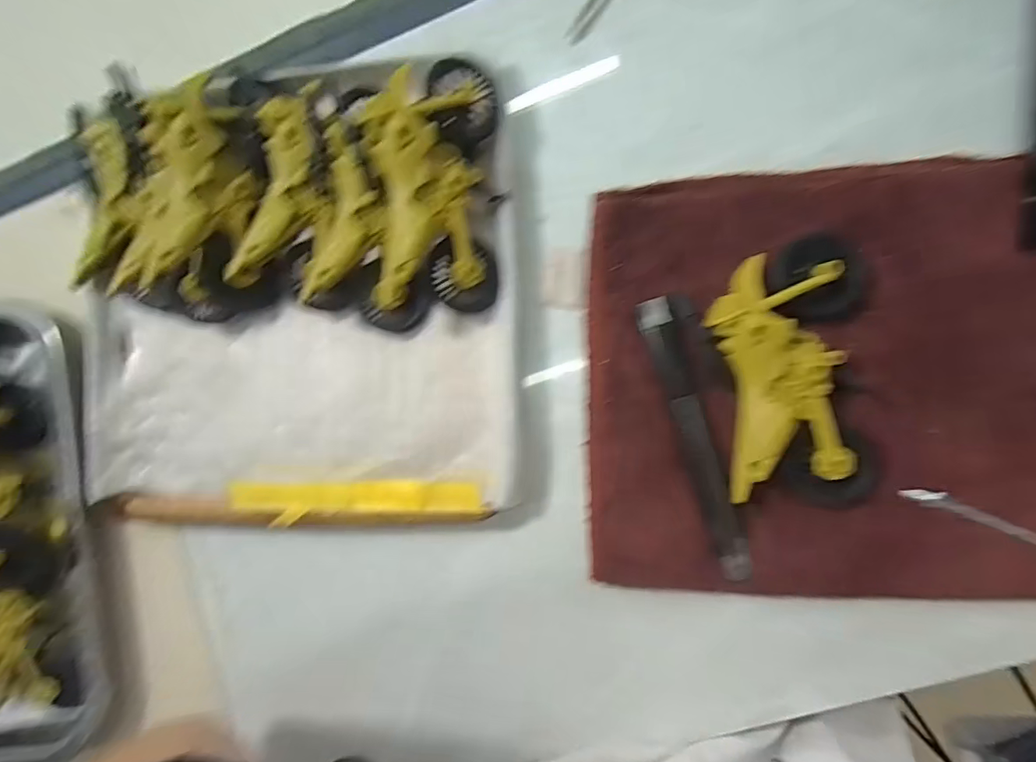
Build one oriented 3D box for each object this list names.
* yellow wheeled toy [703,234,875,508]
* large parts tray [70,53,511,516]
[{"bbox_3d":[0.123,-0.005,0.214,0.065,0.017,0.117,-2,88,8],"label":"yellow wheeled toy"},{"bbox_3d":[-0.122,-0.044,0.246,0.240,0.047,0.235,-3,87,8],"label":"large parts tray"}]

